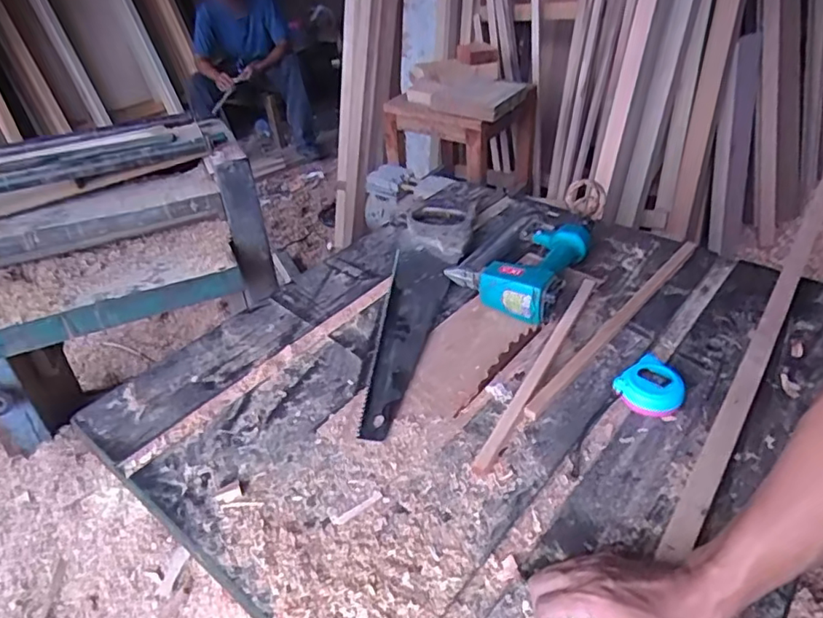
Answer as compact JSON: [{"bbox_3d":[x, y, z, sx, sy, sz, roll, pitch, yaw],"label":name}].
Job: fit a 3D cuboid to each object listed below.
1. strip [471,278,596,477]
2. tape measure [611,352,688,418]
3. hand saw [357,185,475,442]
[{"bbox_3d":[0.161,0.061,0.705,0.023,0.012,0.368,16,40,26],"label":"strip"},{"bbox_3d":[0.267,0.088,0.641,0.063,0.035,0.061,-26,40,-27],"label":"tape measure"},{"bbox_3d":[0.018,-0.052,0.860,0.107,0.033,0.592,4,36,11],"label":"hand saw"}]

